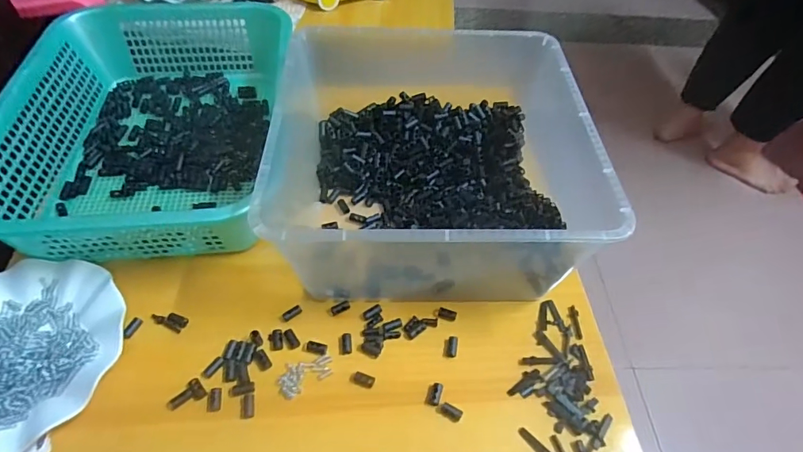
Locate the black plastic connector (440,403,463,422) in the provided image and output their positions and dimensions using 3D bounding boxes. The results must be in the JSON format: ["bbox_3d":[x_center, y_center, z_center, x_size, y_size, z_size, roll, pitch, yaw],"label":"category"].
[{"bbox_3d":[0.043,0.161,0.396,0.018,0.008,0.010,29,55,18],"label":"black plastic connector"}]

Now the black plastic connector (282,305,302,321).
[{"bbox_3d":[-0.107,0.085,0.447,0.019,0.005,0.008,-28,58,-23],"label":"black plastic connector"}]

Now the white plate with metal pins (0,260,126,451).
[{"bbox_3d":[-0.342,0.110,0.401,0.175,0.018,0.177,2,51,-2],"label":"white plate with metal pins"}]

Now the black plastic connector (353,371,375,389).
[{"bbox_3d":[-0.034,0.138,0.412,0.019,0.004,0.011,16,52,9],"label":"black plastic connector"}]

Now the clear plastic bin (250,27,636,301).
[{"bbox_3d":[0.028,-0.063,0.486,0.290,0.141,0.285,0,51,-3],"label":"clear plastic bin"}]

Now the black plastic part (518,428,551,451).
[{"bbox_3d":[0.113,0.185,0.384,0.010,0.004,0.036,-34,61,-26],"label":"black plastic part"}]

